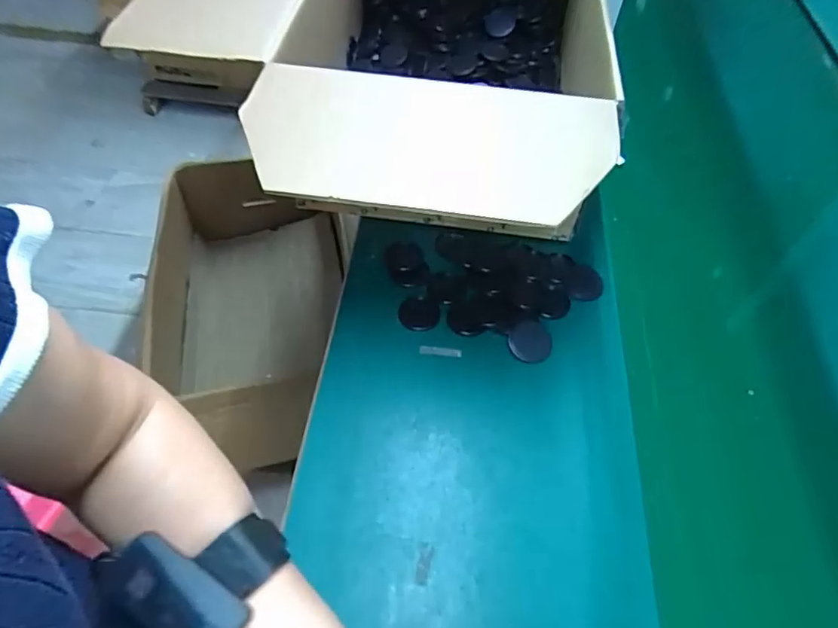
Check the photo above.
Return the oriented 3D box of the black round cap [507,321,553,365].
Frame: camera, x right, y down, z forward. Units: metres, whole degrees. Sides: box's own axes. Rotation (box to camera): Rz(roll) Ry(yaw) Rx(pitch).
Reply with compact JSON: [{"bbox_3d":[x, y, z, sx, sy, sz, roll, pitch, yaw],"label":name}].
[{"bbox_3d":[0.130,0.033,0.629,0.049,0.009,0.053,4,53,1],"label":"black round cap"}]

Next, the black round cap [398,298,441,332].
[{"bbox_3d":[0.000,0.000,0.659,0.049,0.006,0.047,1,53,-2],"label":"black round cap"}]

